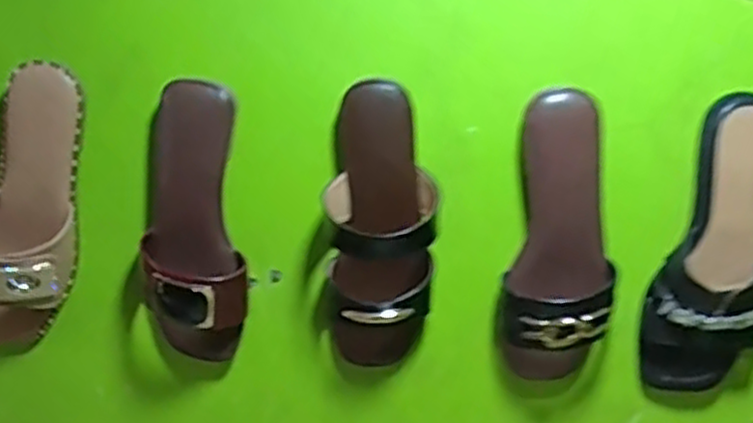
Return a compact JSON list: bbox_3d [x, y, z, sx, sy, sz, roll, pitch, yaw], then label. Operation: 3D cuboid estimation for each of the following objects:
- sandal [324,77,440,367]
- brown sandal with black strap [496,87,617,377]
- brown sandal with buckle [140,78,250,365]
[{"bbox_3d":[0.004,0.022,0.611,0.088,0.228,0.079,4,12,0],"label":"sandal"},{"bbox_3d":[0.155,0.029,0.634,0.085,0.247,0.067,7,12,15],"label":"brown sandal with black strap"},{"bbox_3d":[-0.147,0.016,0.629,0.083,0.229,0.059,-1,12,-20],"label":"brown sandal with buckle"}]

